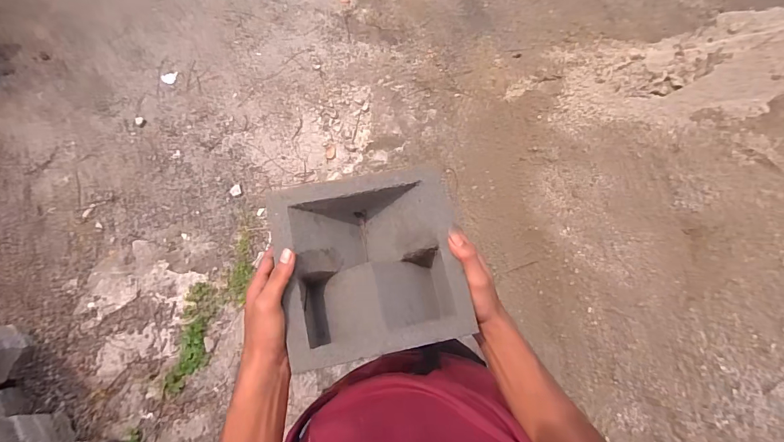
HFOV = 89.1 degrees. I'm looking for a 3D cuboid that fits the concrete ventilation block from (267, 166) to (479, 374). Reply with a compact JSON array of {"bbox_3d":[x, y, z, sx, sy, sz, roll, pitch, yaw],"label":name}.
[{"bbox_3d":[-0.024,0.054,0.463,0.192,0.091,0.192,-12,69,-3],"label":"concrete ventilation block"}]

